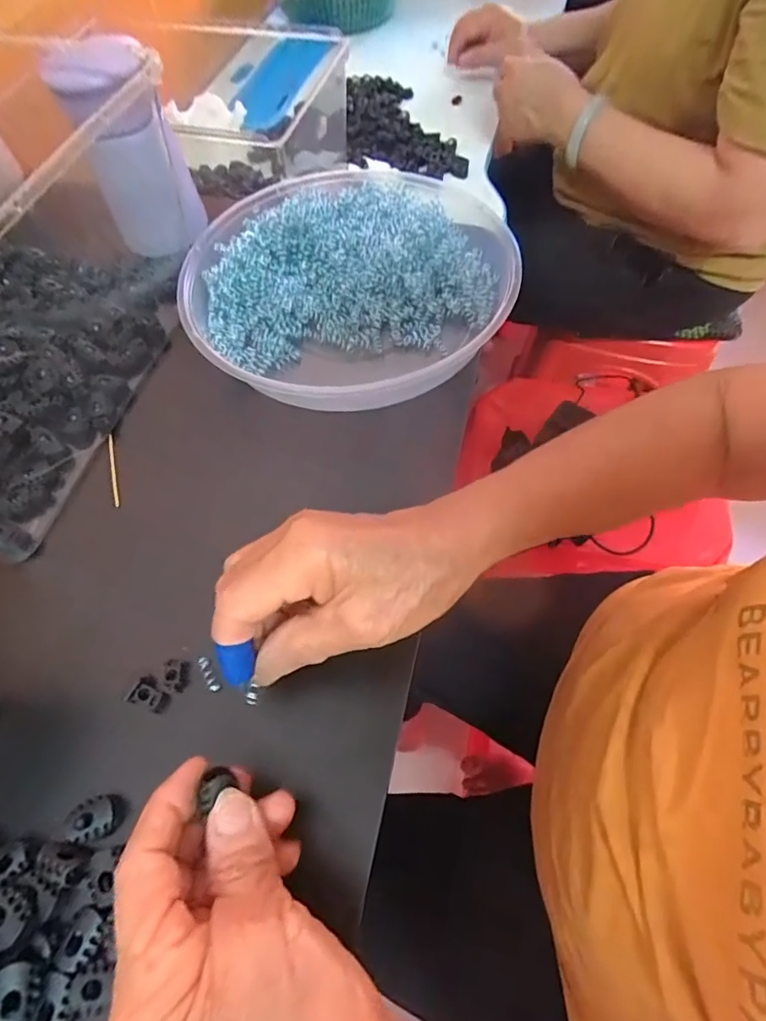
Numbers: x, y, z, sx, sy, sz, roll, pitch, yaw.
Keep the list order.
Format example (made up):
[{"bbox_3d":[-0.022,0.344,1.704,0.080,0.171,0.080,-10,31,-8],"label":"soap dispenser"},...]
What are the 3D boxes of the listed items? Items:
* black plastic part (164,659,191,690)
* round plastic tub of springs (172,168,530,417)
[{"bbox_3d":[-0.108,0.086,0.275,0.010,0.010,0.015,7,62,5],"label":"black plastic part"},{"bbox_3d":[-0.023,-0.169,0.392,0.239,0.045,0.223,-1,62,1],"label":"round plastic tub of springs"}]

